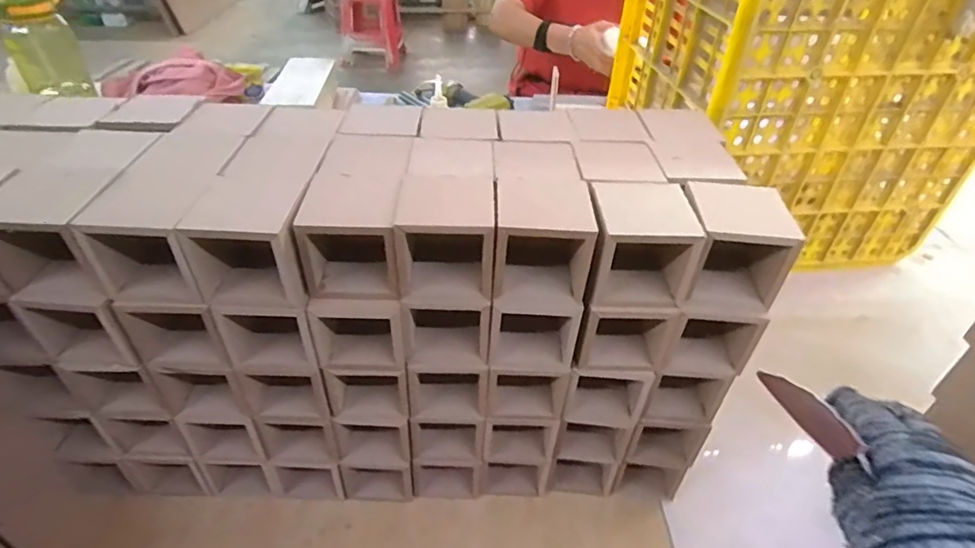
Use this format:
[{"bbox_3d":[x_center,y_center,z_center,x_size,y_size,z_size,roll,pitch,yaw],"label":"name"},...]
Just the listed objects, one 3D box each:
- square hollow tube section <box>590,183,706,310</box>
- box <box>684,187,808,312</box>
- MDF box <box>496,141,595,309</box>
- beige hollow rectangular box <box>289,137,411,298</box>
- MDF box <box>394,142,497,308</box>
[{"bbox_3d":[0.100,-0.020,0.363,0.062,0.060,0.061,1,40,-2],"label":"square hollow tube section"},{"bbox_3d":[0.167,-0.018,0.364,0.065,0.067,0.065,4,40,3],"label":"box"},{"bbox_3d":[0.036,-0.041,0.382,0.060,0.061,0.129,1,40,-1],"label":"MDF box"},{"bbox_3d":[-0.088,-0.044,0.383,0.060,0.060,0.126,1,40,-2],"label":"beige hollow rectangular box"},{"bbox_3d":[-0.026,-0.041,0.381,0.061,0.063,0.120,2,39,-1],"label":"MDF box"}]

